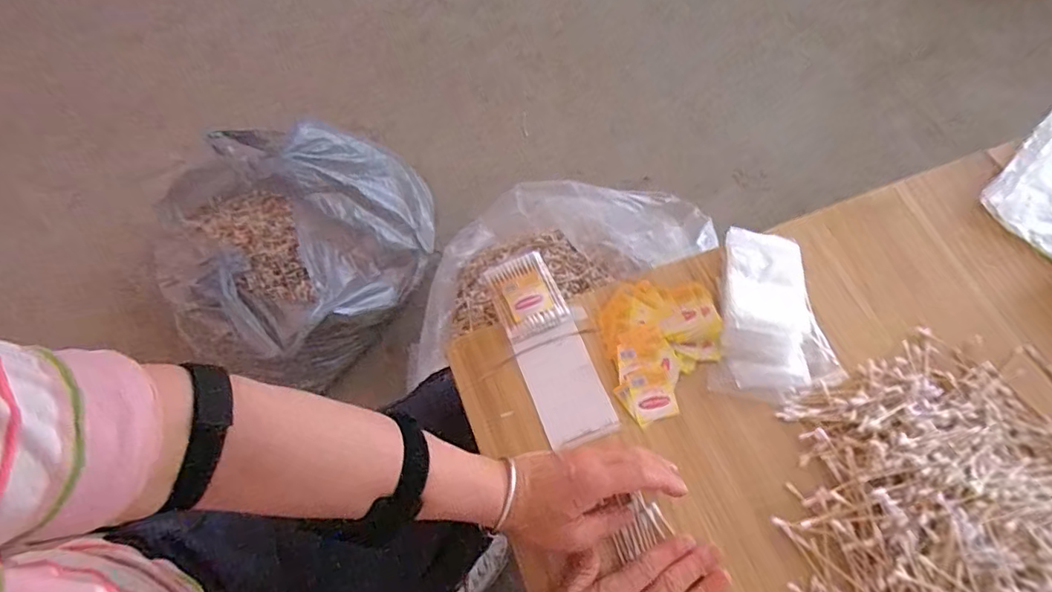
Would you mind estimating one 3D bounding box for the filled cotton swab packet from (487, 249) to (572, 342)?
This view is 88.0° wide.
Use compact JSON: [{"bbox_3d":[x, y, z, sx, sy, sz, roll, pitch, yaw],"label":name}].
[{"bbox_3d":[0.001,-0.002,0.492,0.057,0.016,0.074,-20,68,-9],"label":"filled cotton swab packet"}]

